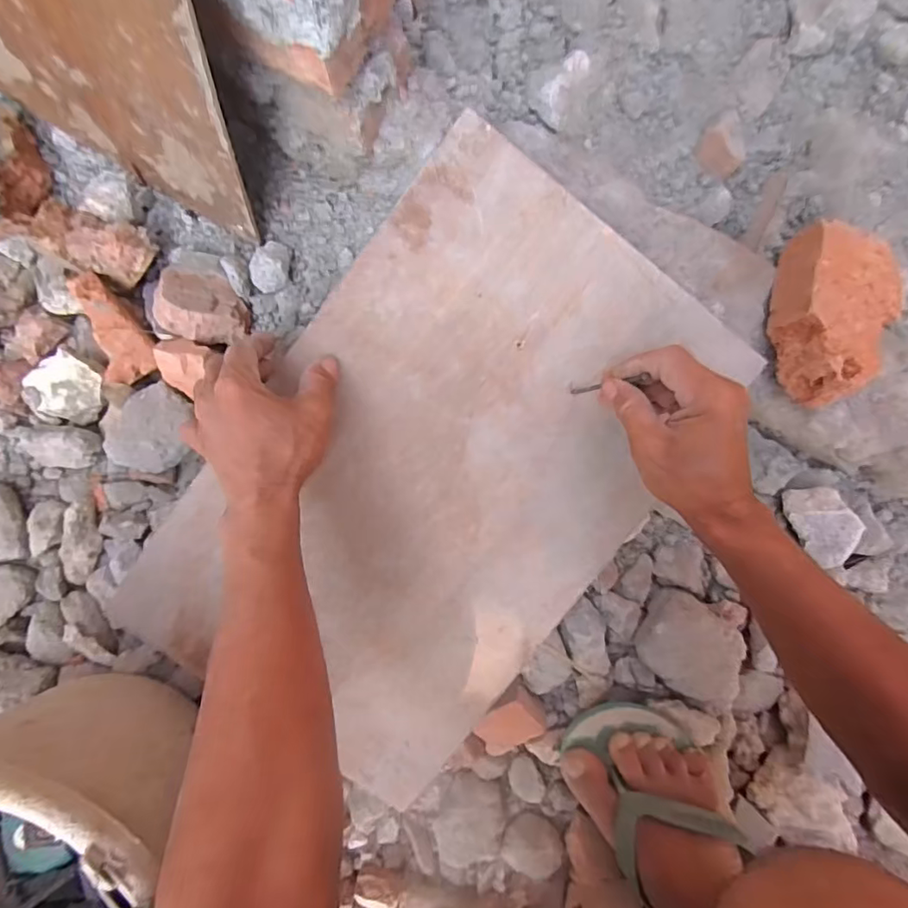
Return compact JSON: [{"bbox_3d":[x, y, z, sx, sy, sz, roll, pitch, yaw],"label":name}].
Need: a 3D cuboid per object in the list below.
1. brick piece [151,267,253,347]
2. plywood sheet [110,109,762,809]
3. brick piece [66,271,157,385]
[{"bbox_3d":[-0.210,-0.125,0.454,0.072,0.038,0.048,13,58,-17],"label":"brick piece"},{"bbox_3d":[-0.012,0.025,0.420,0.295,0.011,0.467,37,94,-7],"label":"plywood sheet"},{"bbox_3d":[-0.291,-0.107,0.453,0.039,0.032,0.092,-20,106,1],"label":"brick piece"}]

